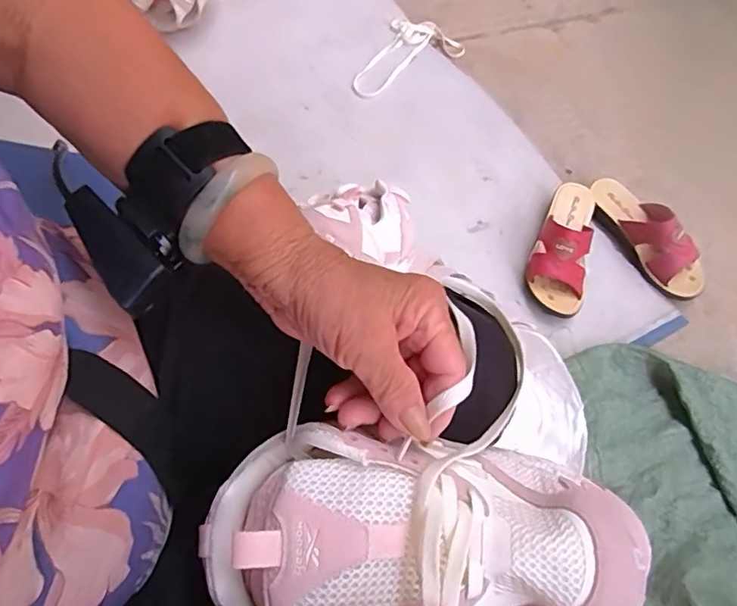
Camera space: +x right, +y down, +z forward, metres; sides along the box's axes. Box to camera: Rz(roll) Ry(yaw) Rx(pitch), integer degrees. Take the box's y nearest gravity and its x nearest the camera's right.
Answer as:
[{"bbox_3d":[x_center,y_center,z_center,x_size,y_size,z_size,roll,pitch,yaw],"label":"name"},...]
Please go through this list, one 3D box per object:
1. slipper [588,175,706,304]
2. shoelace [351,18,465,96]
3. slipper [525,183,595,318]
[{"bbox_3d":[0.437,-0.111,0.864,0.083,0.072,0.227,-27,67,-11],"label":"slipper"},{"bbox_3d":[0.053,-0.484,1.069,0.232,0.016,0.138,-28,68,-15],"label":"shoelace"},{"bbox_3d":[0.295,-0.094,0.844,0.085,0.080,0.229,14,66,8],"label":"slipper"}]

